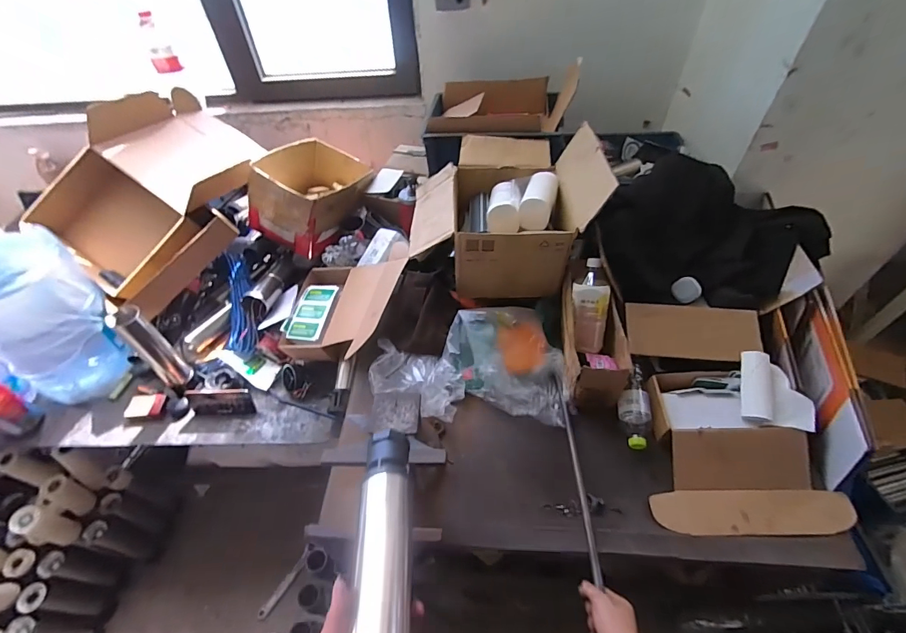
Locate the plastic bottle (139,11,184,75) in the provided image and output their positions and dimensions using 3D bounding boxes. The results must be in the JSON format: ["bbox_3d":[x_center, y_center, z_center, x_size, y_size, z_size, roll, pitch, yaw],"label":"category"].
[{"bbox_3d":[-0.968,-0.890,1.344,0.075,0.159,0.053,-29,54,-21],"label":"plastic bottle"}]

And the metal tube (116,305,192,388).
[{"bbox_3d":[-0.731,0.081,1.007,0.050,0.247,0.065,29,56,24],"label":"metal tube"}]

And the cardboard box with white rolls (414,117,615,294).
[{"bbox_3d":[0.112,-0.301,1.044,0.419,0.272,0.420,-1,49,1],"label":"cardboard box with white rolls"}]

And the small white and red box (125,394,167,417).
[{"bbox_3d":[-0.809,0.233,1.081,0.082,0.021,0.062,-6,49,-3],"label":"small white and red box"}]

